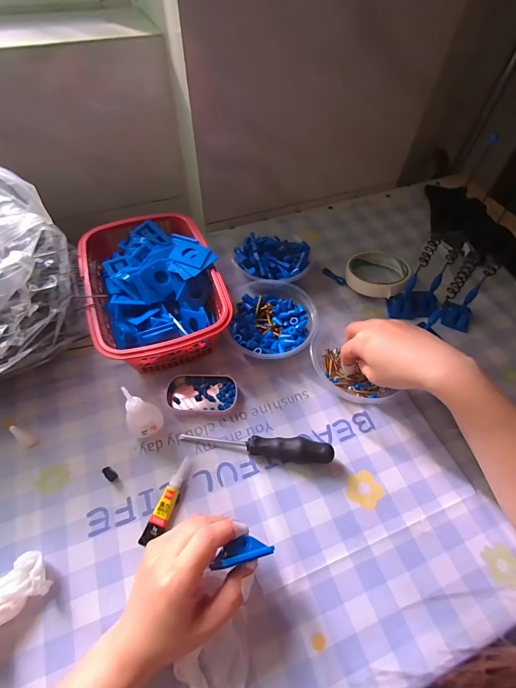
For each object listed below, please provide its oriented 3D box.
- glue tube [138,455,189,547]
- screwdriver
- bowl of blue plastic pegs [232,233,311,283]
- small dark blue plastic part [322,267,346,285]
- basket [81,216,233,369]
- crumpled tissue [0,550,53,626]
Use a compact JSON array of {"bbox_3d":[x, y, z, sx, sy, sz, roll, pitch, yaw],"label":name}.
[{"bbox_3d":[-0.086,0.152,0.329,0.017,0.012,0.082,20,59,11],"label":"glue tube"},{"bbox_3d":[-0.003,0.105,0.354,0.157,0.026,0.022,8,58,3],"label":"screwdriver"},{"bbox_3d":[0.020,-0.112,0.481,0.101,0.048,0.092,1,56,-2],"label":"bowl of blue plastic pegs"},{"bbox_3d":[0.112,-0.100,0.500,0.011,0.006,0.043,-34,64,-21],"label":"small dark blue plastic part"},{"bbox_3d":[-0.127,-0.067,0.423,0.148,0.080,0.197,-20,60,-14],"label":"basket"},{"bbox_3d":[-0.207,0.209,0.269,0.035,0.040,0.080,37,64,20],"label":"crumpled tissue"}]

